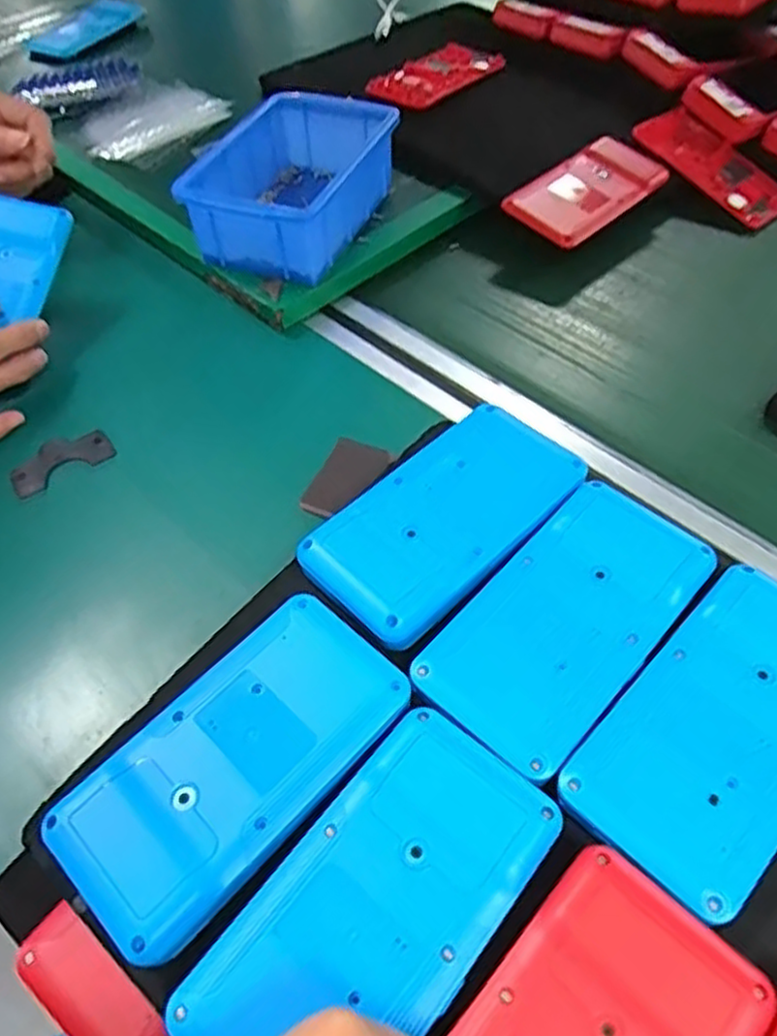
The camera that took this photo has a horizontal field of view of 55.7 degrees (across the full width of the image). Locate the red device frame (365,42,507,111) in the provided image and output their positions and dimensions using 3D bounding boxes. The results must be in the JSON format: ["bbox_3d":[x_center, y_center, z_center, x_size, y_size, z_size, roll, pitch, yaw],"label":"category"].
[{"bbox_3d":[0.038,-0.366,0.613,0.065,0.018,0.123,32,59,23],"label":"red device frame"}]

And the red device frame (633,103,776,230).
[{"bbox_3d":[0.240,-0.262,0.546,0.061,0.010,0.122,-35,72,-23],"label":"red device frame"}]

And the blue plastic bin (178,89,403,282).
[{"bbox_3d":[-0.060,-0.219,0.491,0.098,0.057,0.150,20,55,16],"label":"blue plastic bin"}]

